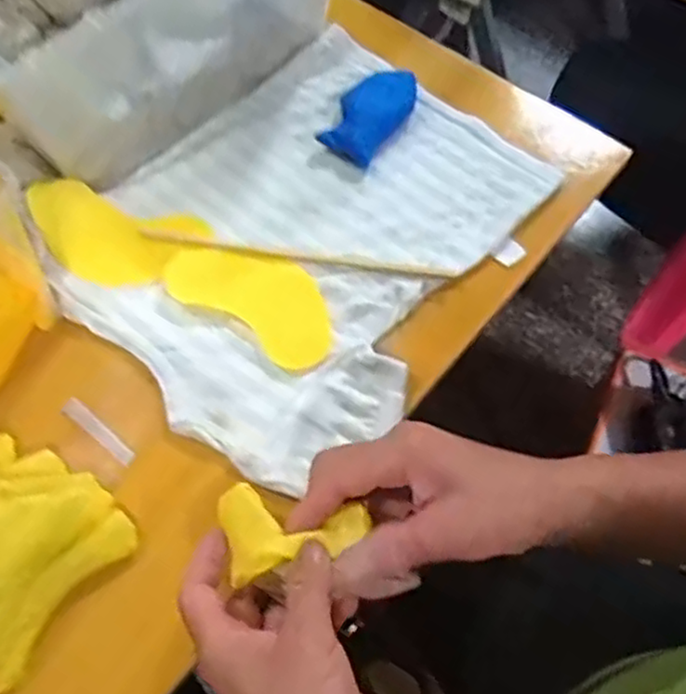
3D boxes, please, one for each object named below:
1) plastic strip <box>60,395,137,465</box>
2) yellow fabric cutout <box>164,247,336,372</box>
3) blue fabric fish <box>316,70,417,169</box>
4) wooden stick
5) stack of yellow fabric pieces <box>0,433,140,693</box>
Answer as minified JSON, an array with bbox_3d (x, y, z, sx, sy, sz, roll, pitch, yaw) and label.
[{"bbox_3d":[-0.156,0.052,0.442,0.062,0.005,0.011,35,69,16],"label":"plastic strip"},{"bbox_3d":[-0.059,-0.037,0.476,0.127,0.004,0.063,31,68,15],"label":"yellow fabric cutout"},{"bbox_3d":[0.022,-0.184,0.542,0.051,0.016,0.095,26,67,12],"label":"blue fabric fish"},{"bbox_3d":[-0.033,-0.066,0.488,0.221,0.008,0.011,10,64,5],"label":"wooden stick"},{"bbox_3d":[-0.200,0.106,0.389,0.130,0.053,0.115,30,68,14],"label":"stack of yellow fabric pieces"}]

